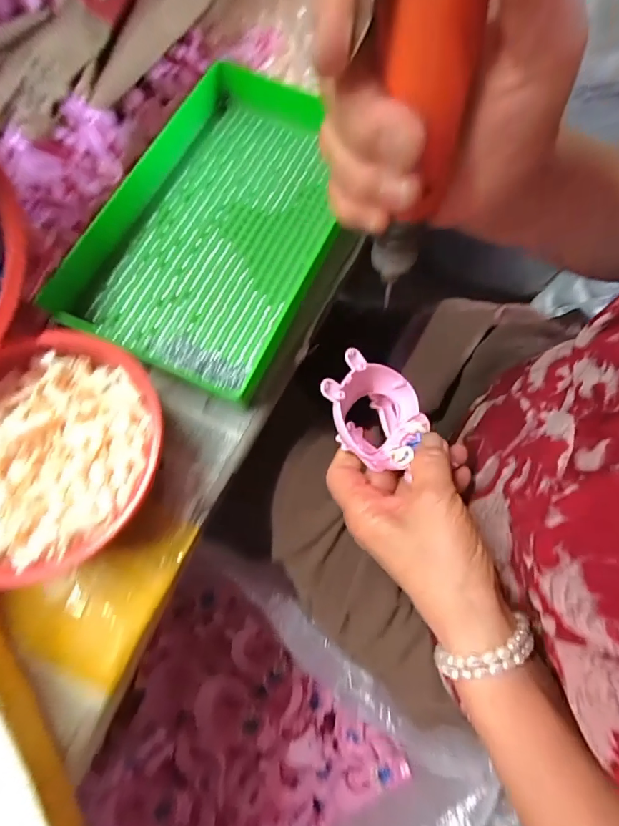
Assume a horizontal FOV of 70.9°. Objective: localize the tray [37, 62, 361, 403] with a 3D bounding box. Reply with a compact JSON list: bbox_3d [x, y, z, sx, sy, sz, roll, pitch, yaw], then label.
[{"bbox_3d":[-0.057,-0.135,0.313,0.162,0.034,0.231,31,74,7],"label":"tray"}]

